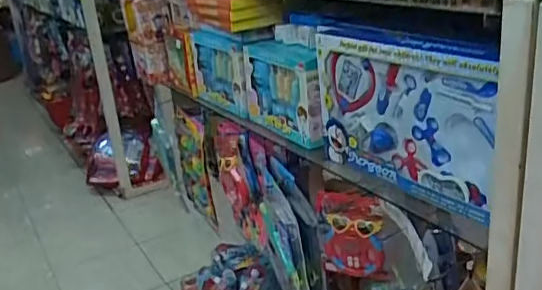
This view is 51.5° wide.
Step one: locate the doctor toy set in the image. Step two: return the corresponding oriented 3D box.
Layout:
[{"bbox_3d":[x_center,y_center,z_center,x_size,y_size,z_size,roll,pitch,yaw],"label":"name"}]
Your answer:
[{"bbox_3d":[0.207,-0.040,0.956,0.056,0.260,0.363,-20,26,-32],"label":"doctor toy set"}]

